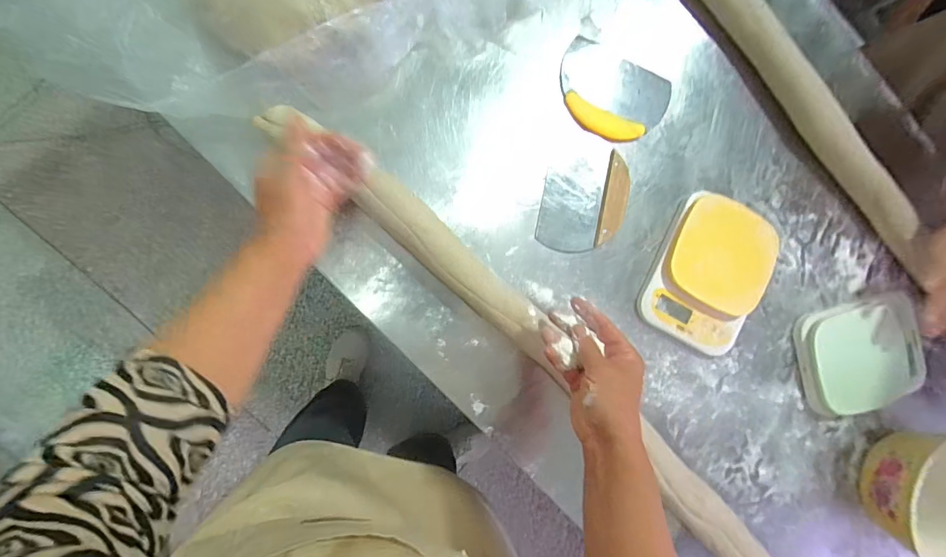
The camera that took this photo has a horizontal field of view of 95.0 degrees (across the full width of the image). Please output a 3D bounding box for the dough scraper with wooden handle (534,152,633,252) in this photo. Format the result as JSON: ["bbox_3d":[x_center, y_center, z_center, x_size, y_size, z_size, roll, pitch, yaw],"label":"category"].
[{"bbox_3d":[0.149,-0.102,0.574,0.115,0.017,0.136,12,87,-8],"label":"dough scraper with wooden handle"}]

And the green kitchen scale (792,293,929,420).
[{"bbox_3d":[0.570,0.108,0.625,0.201,0.037,0.156,-14,91,-9],"label":"green kitchen scale"}]

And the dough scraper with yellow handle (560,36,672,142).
[{"bbox_3d":[0.187,-0.250,0.586,0.154,0.016,0.114,27,85,-7],"label":"dough scraper with yellow handle"}]

